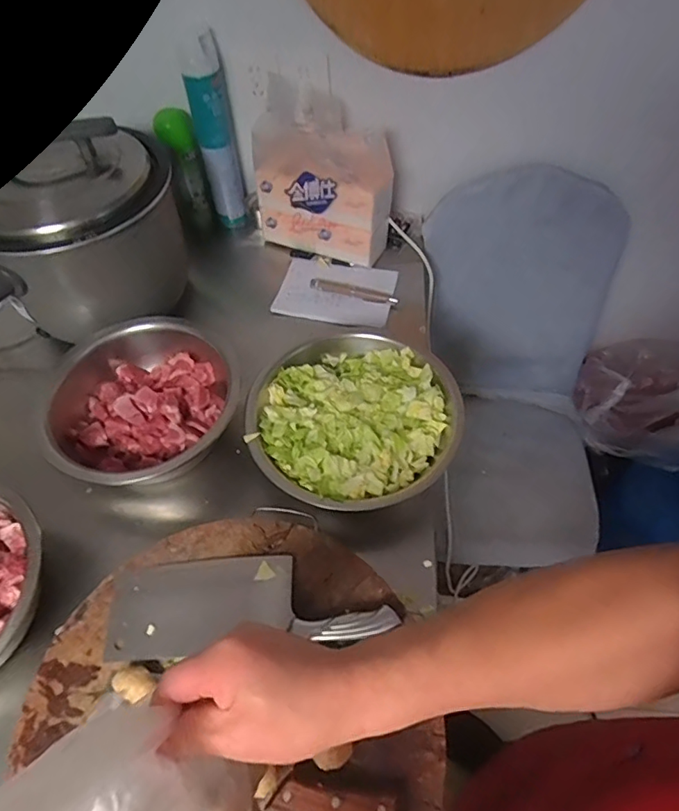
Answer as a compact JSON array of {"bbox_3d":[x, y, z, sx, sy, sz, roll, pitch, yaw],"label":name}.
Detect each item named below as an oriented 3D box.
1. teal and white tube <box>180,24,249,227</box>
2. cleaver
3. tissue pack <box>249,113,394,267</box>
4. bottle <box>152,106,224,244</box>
[{"bbox_3d":[-0.230,-0.500,0.976,0.069,0.331,0.056,-11,56,-5],"label":"teal and white tube"},{"bbox_3d":[-0.101,0.218,0.577,0.307,0.025,0.095,-4,55,-1],"label":"cleaver"},{"bbox_3d":[-0.030,-0.406,0.962,0.245,0.214,0.115,22,59,16],"label":"tissue pack"},{"bbox_3d":[-0.293,-0.446,1.020,0.070,0.242,0.064,-20,57,-11],"label":"bottle"}]

